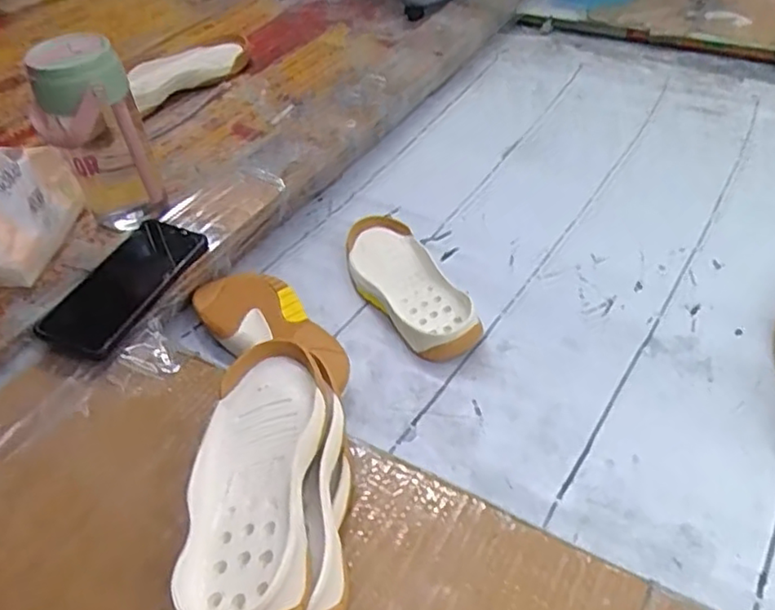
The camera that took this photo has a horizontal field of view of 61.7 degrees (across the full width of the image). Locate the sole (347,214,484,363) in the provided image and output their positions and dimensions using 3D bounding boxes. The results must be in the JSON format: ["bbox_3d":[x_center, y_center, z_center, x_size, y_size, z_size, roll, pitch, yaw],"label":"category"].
[{"bbox_3d":[0.015,-0.028,0.665,0.081,0.030,0.221,-18,45,-15],"label":"sole"}]

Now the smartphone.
[{"bbox_3d":[-0.251,-0.021,0.620,0.084,0.016,0.170,12,45,19],"label":"smartphone"}]

